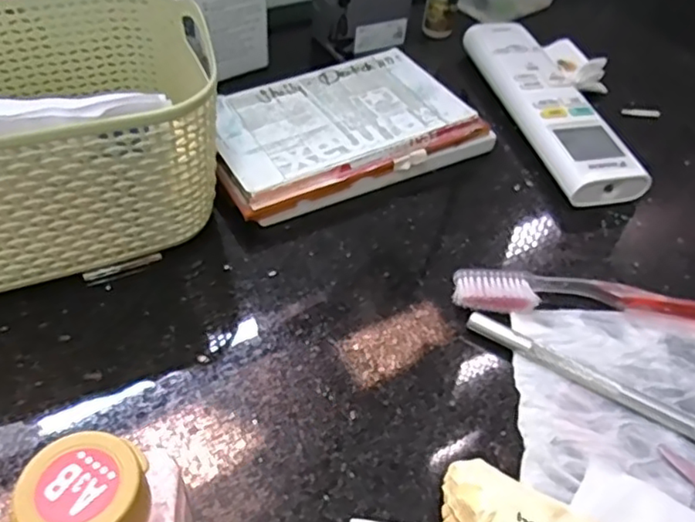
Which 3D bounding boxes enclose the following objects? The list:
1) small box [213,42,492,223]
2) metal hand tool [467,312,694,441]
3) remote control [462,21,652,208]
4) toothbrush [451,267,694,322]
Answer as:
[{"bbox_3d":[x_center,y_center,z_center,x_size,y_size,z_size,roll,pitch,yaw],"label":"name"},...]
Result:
[{"bbox_3d":[-0.005,-0.076,0.357,0.151,0.030,0.094,-18,49,-21],"label":"small box"},{"bbox_3d":[0.114,0.055,0.254,0.136,0.009,0.009,24,48,18],"label":"metal hand tool"},{"bbox_3d":[0.123,-0.098,0.389,0.043,0.030,0.168,-8,46,-13],"label":"remote control"},{"bbox_3d":[0.143,0.021,0.286,0.185,0.012,0.020,5,45,0],"label":"toothbrush"}]

